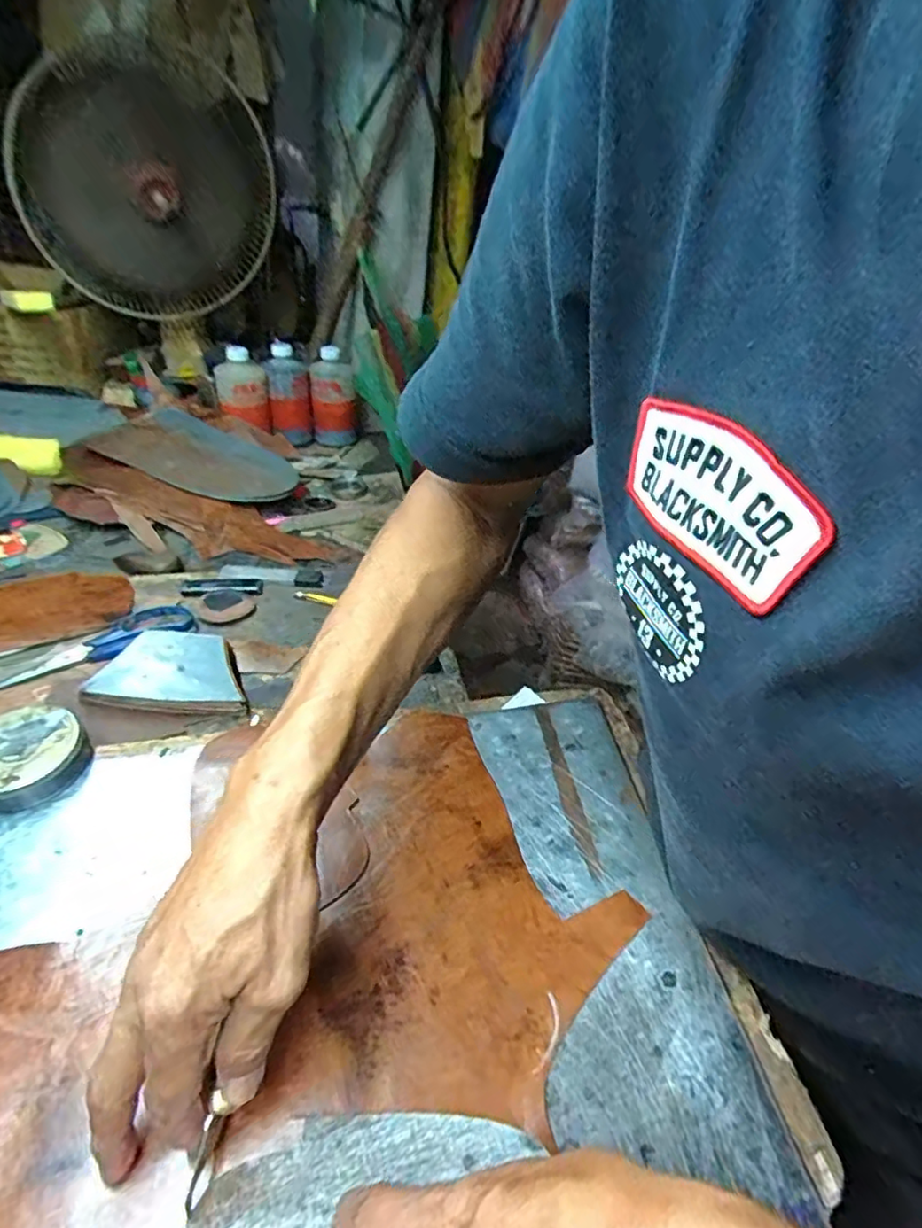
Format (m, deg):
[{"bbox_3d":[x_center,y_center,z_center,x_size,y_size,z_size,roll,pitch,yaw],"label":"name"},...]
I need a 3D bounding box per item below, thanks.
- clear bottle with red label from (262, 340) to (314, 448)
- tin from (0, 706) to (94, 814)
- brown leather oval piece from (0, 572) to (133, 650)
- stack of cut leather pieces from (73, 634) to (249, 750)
[{"bbox_3d":[-0.284,-0.354,0.984,0.070,0.151,0.059,-5,36,-16],"label":"clear bottle with red label"},{"bbox_3d":[-0.304,0.101,0.415,0.074,0.033,0.064,-23,44,-35],"label":"tin"},{"bbox_3d":[-0.424,-0.008,0.587,0.171,0.010,0.098,-9,38,-22],"label":"brown leather oval piece"},{"bbox_3d":[-0.253,0.060,0.518,0.128,0.048,0.083,-3,36,-14],"label":"stack of cut leather pieces"}]

